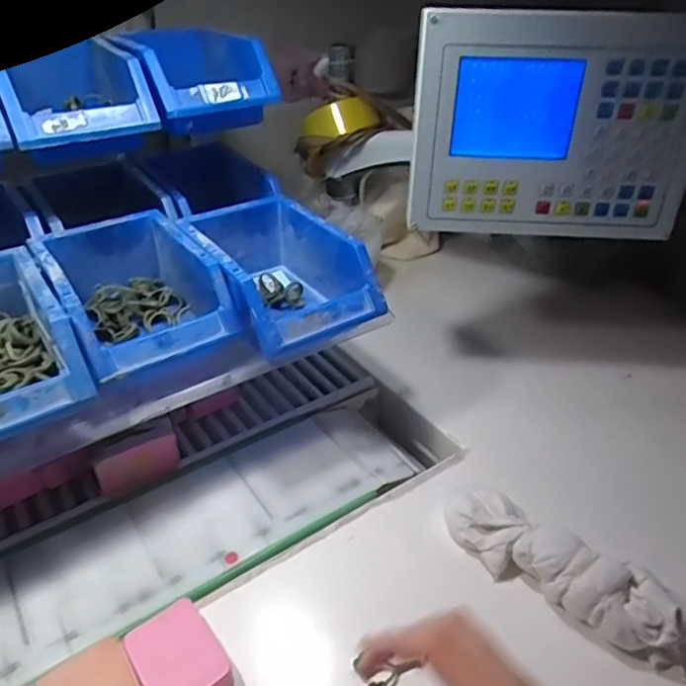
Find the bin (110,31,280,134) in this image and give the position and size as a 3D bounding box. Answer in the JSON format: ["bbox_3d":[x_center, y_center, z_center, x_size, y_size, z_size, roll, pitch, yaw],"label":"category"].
[{"bbox_3d":[-0.161,-0.289,0.625,0.134,0.069,0.197,-16,37,-21],"label":"bin"}]

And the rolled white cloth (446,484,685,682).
[{"bbox_3d":[0.161,0.166,0.436,0.053,0.046,0.183,-30,45,-35],"label":"rolled white cloth"}]

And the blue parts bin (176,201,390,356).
[{"bbox_3d":[-0.061,-0.062,0.547,0.119,0.080,0.175,-23,40,-28],"label":"blue parts bin"}]

